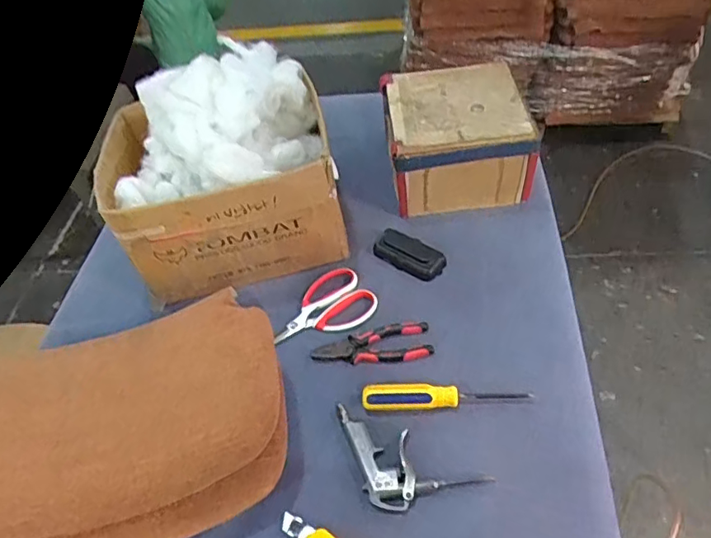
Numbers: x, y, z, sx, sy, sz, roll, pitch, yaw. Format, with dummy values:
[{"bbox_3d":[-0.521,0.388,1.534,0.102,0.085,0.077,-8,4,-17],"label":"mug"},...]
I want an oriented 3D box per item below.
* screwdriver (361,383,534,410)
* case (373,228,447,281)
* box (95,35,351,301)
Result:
[{"bbox_3d":[0.108,0.151,0.656,0.197,0.021,0.031,-3,49,7],"label":"screwdriver"},{"bbox_3d":[0.079,-0.021,0.811,0.107,0.021,0.052,29,59,30],"label":"case"},{"bbox_3d":[-0.187,-0.138,0.788,0.309,0.263,0.234,-11,48,0],"label":"box"}]

